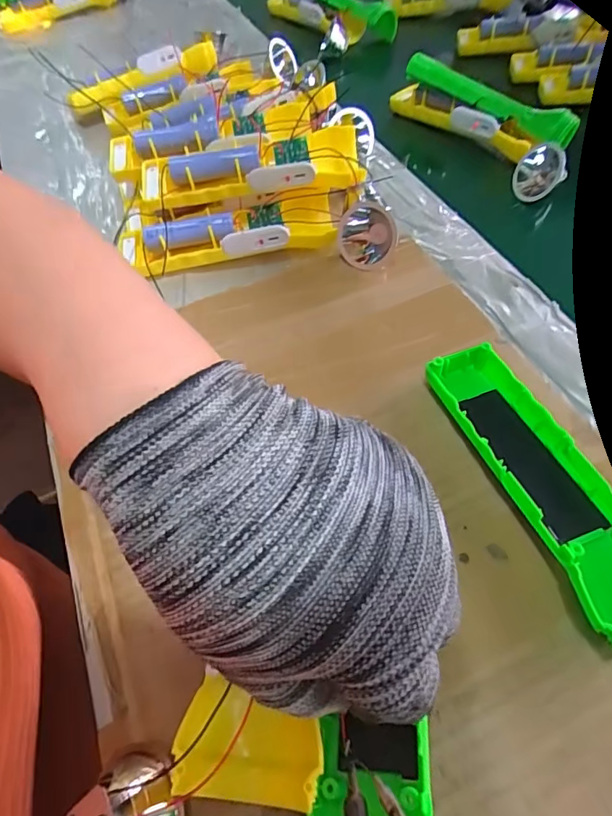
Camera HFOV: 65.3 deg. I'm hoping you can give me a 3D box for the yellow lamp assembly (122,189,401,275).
[{"bbox_3d":[-0.034,-0.129,0.347,0.188,0.034,0.063,0,56,3],"label":"yellow lamp assembly"}]

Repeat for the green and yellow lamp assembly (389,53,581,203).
[{"bbox_3d":[0.164,-0.263,0.429,0.066,0.050,0.190,-29,59,-16],"label":"green and yellow lamp assembly"}]

